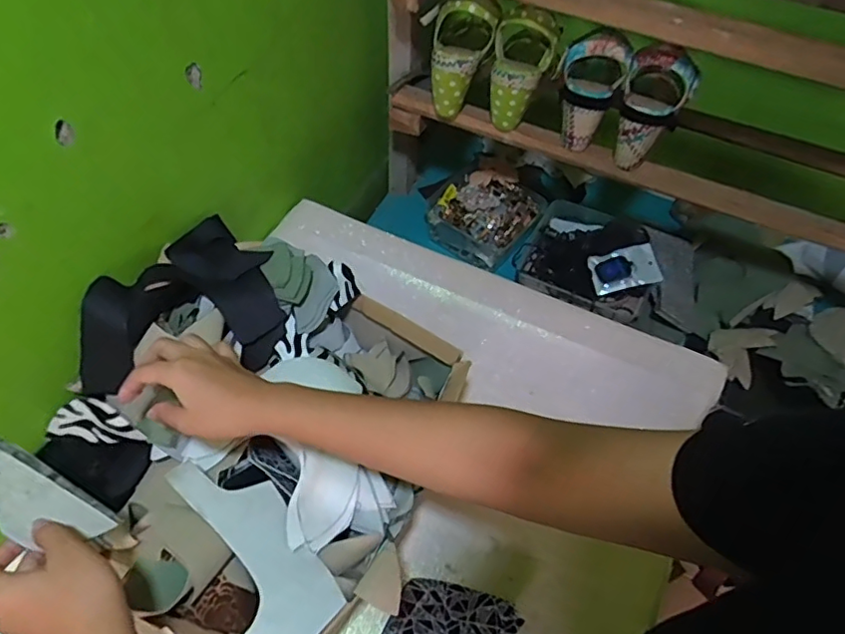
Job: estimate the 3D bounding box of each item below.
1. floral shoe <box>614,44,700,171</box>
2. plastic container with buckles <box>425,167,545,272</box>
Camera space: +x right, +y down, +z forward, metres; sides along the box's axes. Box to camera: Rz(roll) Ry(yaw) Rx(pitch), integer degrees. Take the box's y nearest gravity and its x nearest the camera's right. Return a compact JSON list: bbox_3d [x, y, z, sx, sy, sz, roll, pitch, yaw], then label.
[{"bbox_3d":[0.282,-0.263,0.725,0.085,0.133,0.086,25,56,13],"label":"floral shoe"},{"bbox_3d":[0.105,-0.170,0.989,0.158,0.068,0.166,33,58,18],"label":"plastic container with buckles"}]

